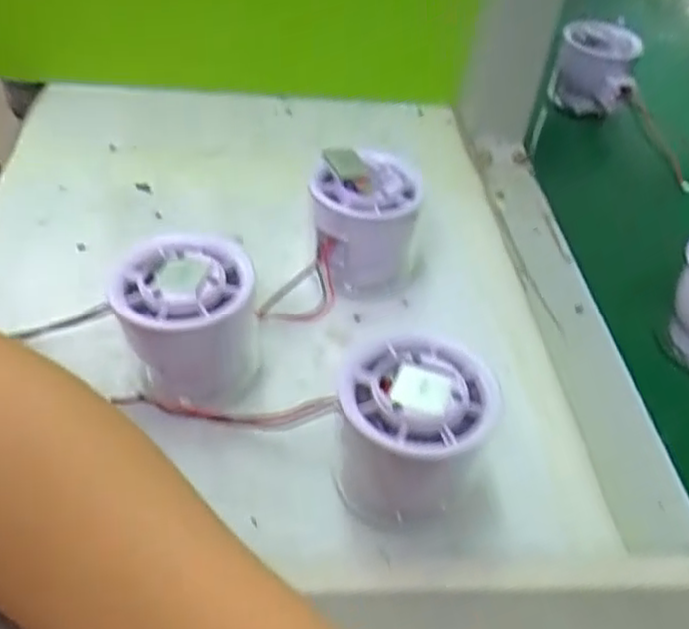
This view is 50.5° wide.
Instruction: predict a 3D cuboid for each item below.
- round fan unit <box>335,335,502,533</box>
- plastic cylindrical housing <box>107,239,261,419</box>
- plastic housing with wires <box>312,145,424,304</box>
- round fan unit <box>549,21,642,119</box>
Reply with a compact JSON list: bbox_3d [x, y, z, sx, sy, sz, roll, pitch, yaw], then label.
[{"bbox_3d":[0.025,0.045,0.275,0.058,0.056,0.051,17,44,11],"label":"round fan unit"},{"bbox_3d":[-0.065,0.004,0.308,0.056,0.055,0.057,3,43,-3],"label":"plastic cylindrical housing"},{"bbox_3d":[0.012,-0.049,0.370,0.052,0.062,0.051,11,43,5],"label":"plastic housing with wires"},{"bbox_3d":[0.190,-0.183,0.561,0.055,0.066,0.058,13,44,7],"label":"round fan unit"}]

